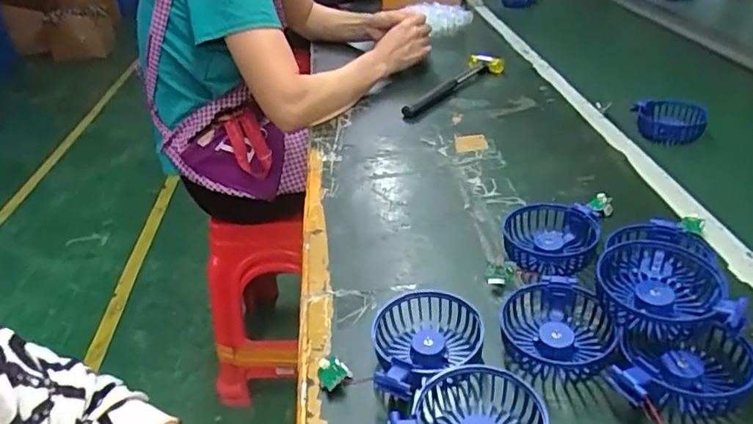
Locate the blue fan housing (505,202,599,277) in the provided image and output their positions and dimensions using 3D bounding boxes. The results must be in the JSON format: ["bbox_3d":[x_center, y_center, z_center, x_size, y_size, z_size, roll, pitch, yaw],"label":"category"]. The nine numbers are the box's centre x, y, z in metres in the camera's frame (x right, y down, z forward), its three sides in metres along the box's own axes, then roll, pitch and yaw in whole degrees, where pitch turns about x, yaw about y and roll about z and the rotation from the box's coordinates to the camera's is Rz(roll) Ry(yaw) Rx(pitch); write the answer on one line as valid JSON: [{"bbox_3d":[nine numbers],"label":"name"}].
[{"bbox_3d":[0.172,0.026,0.559,0.086,0.035,0.086,-5,33,3],"label":"blue fan housing"}]

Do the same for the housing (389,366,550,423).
[{"bbox_3d":[0.066,0.151,0.392,0.085,0.033,0.098,24,44,38],"label":"housing"}]

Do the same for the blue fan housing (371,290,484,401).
[{"bbox_3d":[0.041,0.107,0.451,0.086,0.029,0.093,-6,33,1],"label":"blue fan housing"}]

